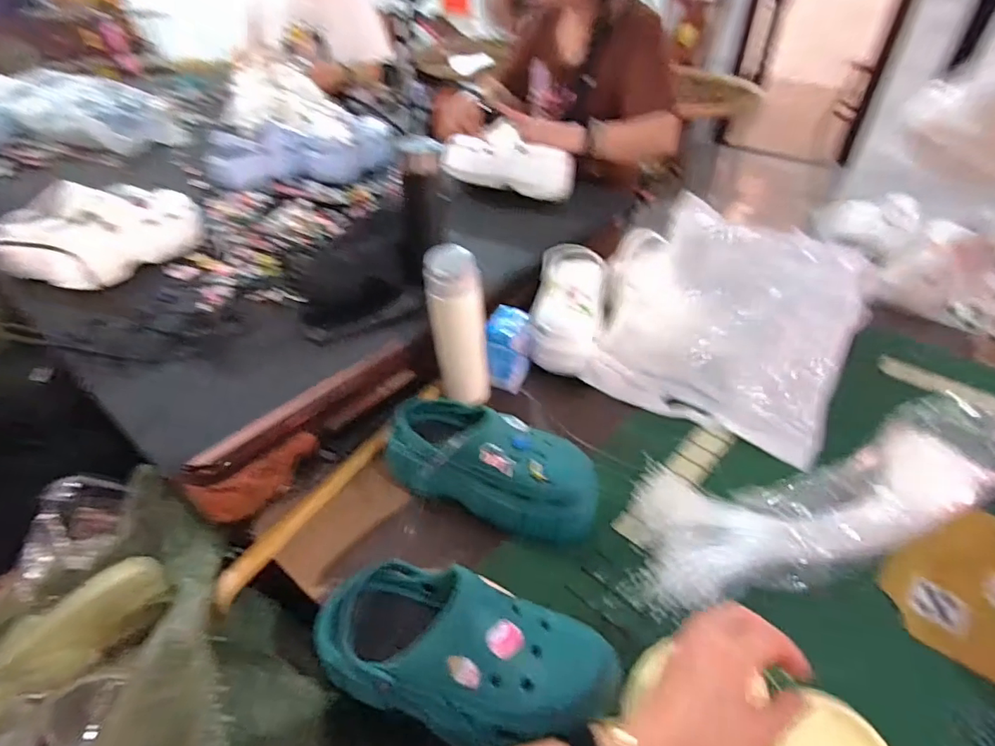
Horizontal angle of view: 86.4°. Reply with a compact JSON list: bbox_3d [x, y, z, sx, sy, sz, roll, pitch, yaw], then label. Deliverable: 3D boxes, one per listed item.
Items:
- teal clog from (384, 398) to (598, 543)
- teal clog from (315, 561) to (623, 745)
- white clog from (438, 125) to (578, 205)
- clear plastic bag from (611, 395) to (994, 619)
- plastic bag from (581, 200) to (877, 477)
[{"bbox_3d":[-0.013,0.098,0.603,0.250,0.117,0.119,9,42,18],"label":"teal clog"},{"bbox_3d":[-0.031,0.241,0.450,0.249,0.103,0.106,9,42,19],"label":"teal clog"},{"bbox_3d":[0.026,-0.422,1.067,0.264,0.093,0.105,14,41,0],"label":"white clog"},{"bbox_3d":[0.386,0.150,0.625,0.536,0.070,0.177,-12,39,-6],"label":"clear plastic bag"},{"bbox_3d":[0.344,-0.096,0.810,0.355,0.158,0.362,20,46,29],"label":"plastic bag"}]

